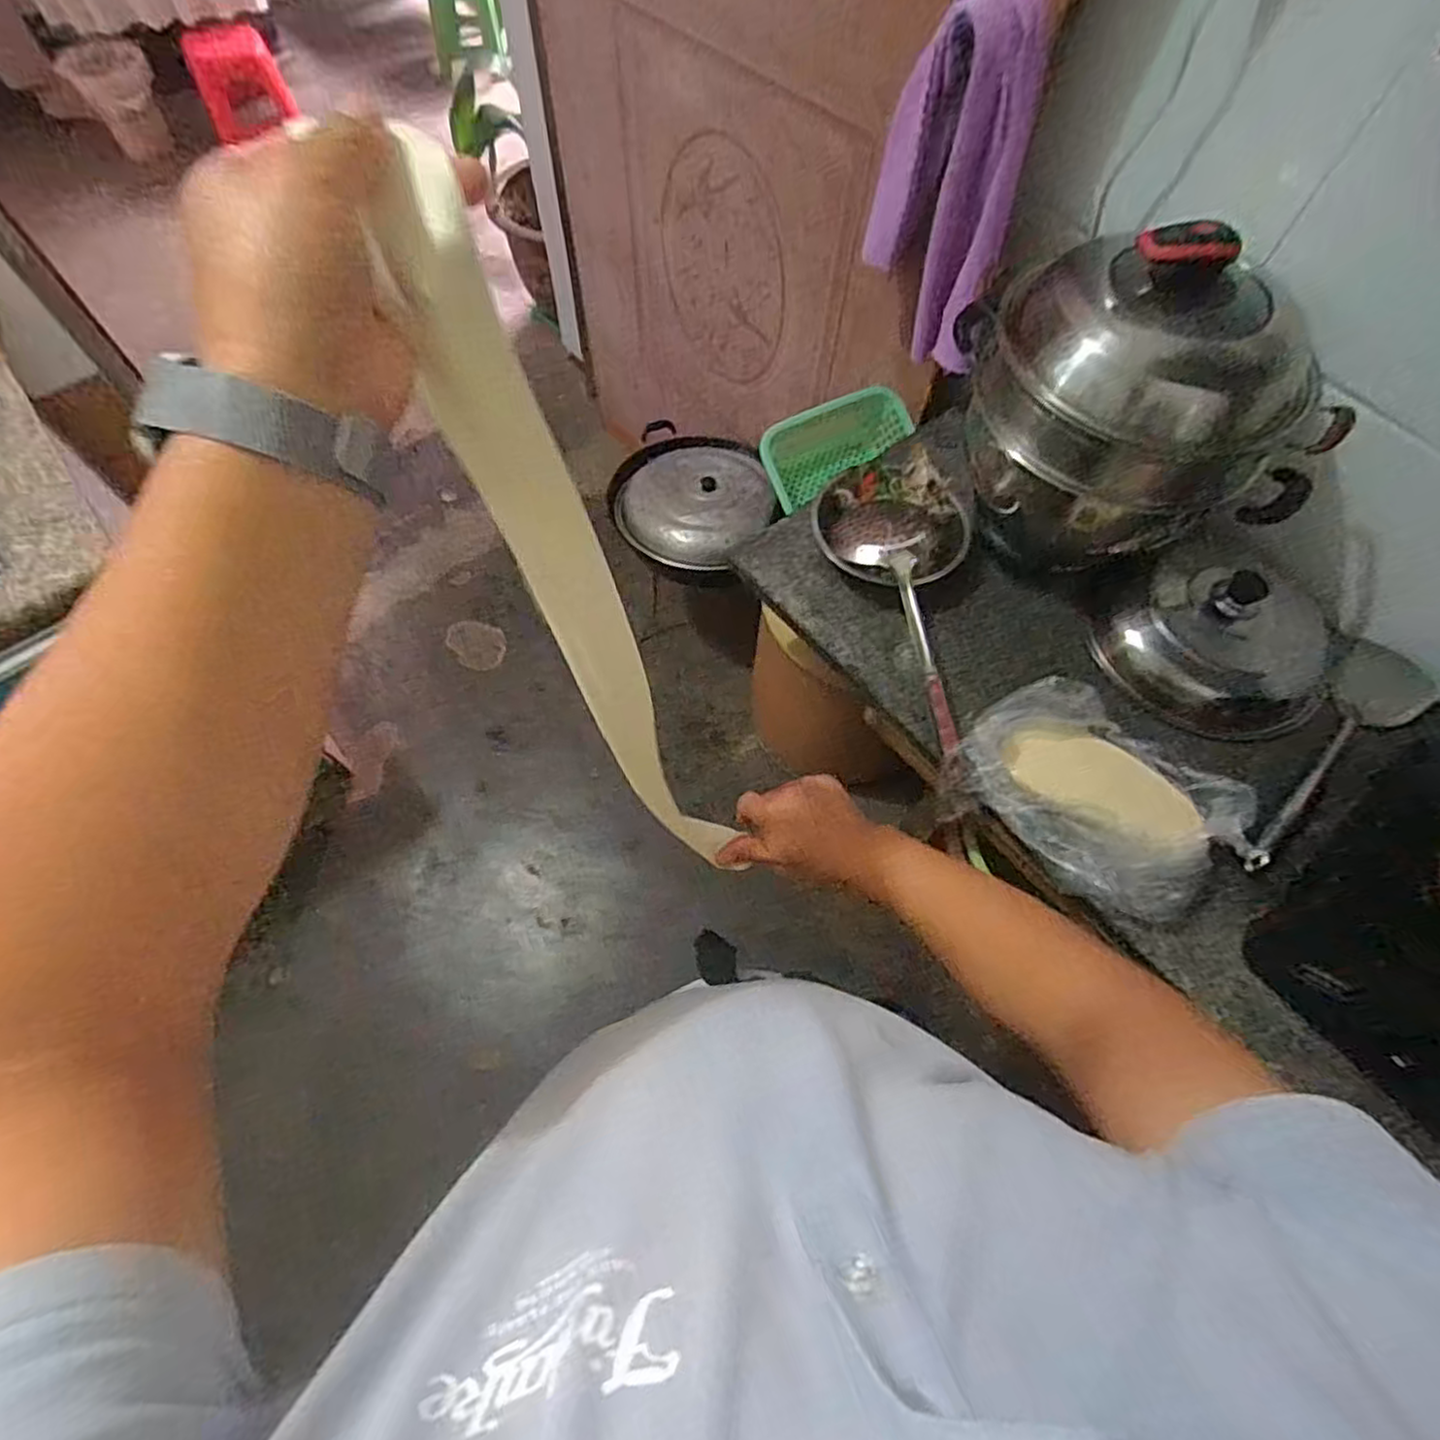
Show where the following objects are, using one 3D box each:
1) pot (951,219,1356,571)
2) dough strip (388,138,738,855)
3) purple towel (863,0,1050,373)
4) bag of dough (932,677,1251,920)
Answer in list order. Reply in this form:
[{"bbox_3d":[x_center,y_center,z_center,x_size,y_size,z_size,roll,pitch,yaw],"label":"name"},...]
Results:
[{"bbox_3d":[0.458,-0.358,0.801,0.329,0.304,0.240,-1,65,-3],"label":"pot"},{"bbox_3d":[-0.073,-0.050,0.428,0.048,0.468,0.039,-36,50,-17],"label":"dough strip"},{"bbox_3d":[0.277,-0.636,0.865,0.188,0.393,0.068,34,66,17],"label":"purple towel"},{"bbox_3d":[0.418,0.084,0.802,0.291,0.102,0.211,38,69,15],"label":"bag of dough"}]

